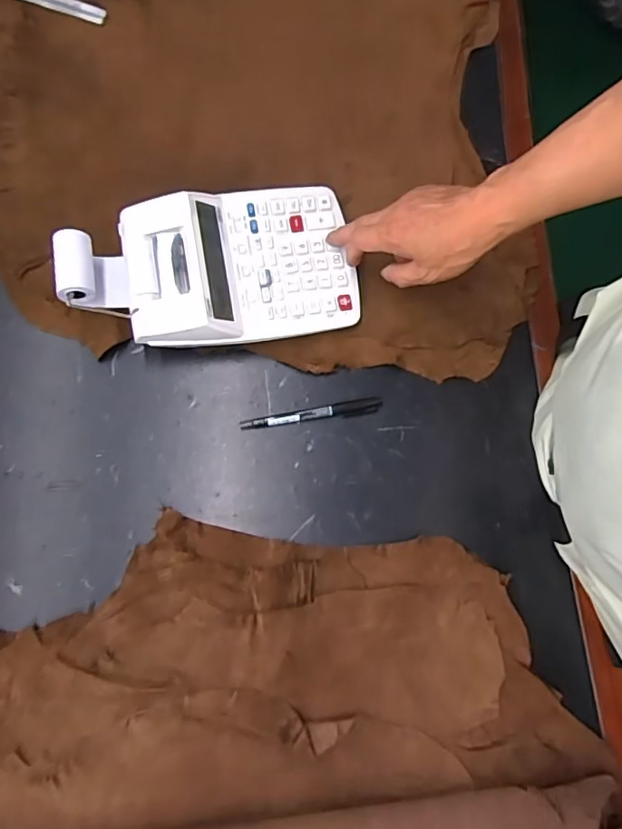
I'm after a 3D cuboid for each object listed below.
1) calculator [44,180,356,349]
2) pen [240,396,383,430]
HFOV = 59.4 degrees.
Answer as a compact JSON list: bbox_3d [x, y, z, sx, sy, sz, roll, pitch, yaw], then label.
[{"bbox_3d":[-0.095,-0.151,0.527,0.267,0.061,0.155,-9,77,-3],"label":"calculator"},{"bbox_3d":[0.001,0.000,0.533,0.137,0.008,0.016,-10,77,-3],"label":"pen"}]

